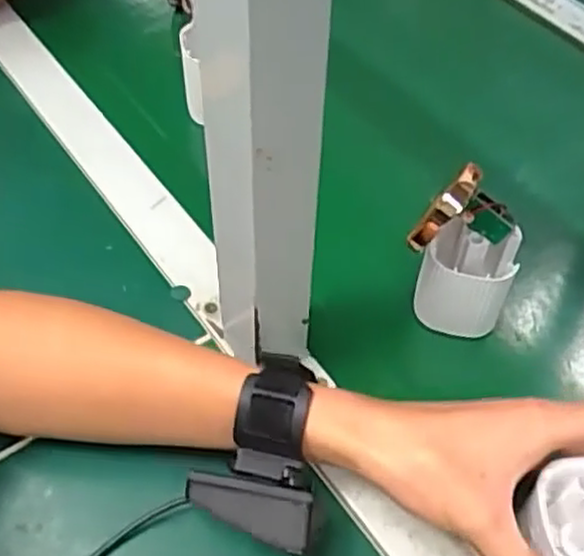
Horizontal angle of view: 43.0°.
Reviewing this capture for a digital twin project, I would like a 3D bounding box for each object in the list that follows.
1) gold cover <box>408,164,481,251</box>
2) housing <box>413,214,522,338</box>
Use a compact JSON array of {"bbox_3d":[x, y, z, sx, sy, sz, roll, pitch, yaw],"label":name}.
[{"bbox_3d":[0.082,-0.037,0.399,0.012,0.060,0.010,3,45,-39],"label":"gold cover"},{"bbox_3d":[0.105,0.006,0.459,0.052,0.076,0.041,21,52,12],"label":"housing"}]

